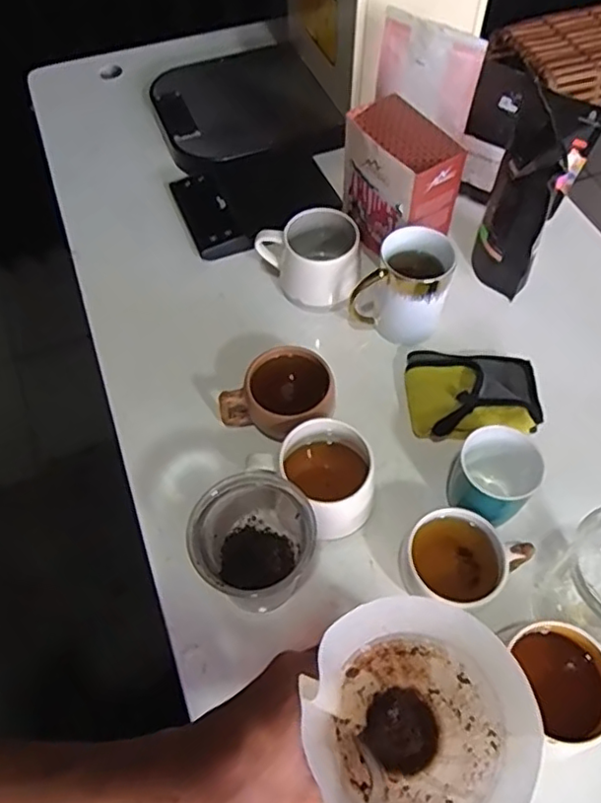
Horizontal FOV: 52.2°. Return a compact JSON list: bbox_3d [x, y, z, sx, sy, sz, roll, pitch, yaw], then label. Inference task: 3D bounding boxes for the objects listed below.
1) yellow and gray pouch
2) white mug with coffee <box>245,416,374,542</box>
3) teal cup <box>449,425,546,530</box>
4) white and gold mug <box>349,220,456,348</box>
[{"bbox_3d":[0.162,-0.006,0.591,0.119,0.041,0.086,2,59,1],"label":"yellow and gray pouch"},{"bbox_3d":[0.021,0.072,0.534,0.089,0.083,0.085,0,58,0],"label":"white mug with coffee"},{"bbox_3d":[0.160,0.067,0.519,0.064,0.085,0.062,0,58,0],"label":"teal cup"},{"bbox_3d":[0.103,-0.113,0.609,0.082,0.097,0.077,21,61,13],"label":"white and gold mug"}]

